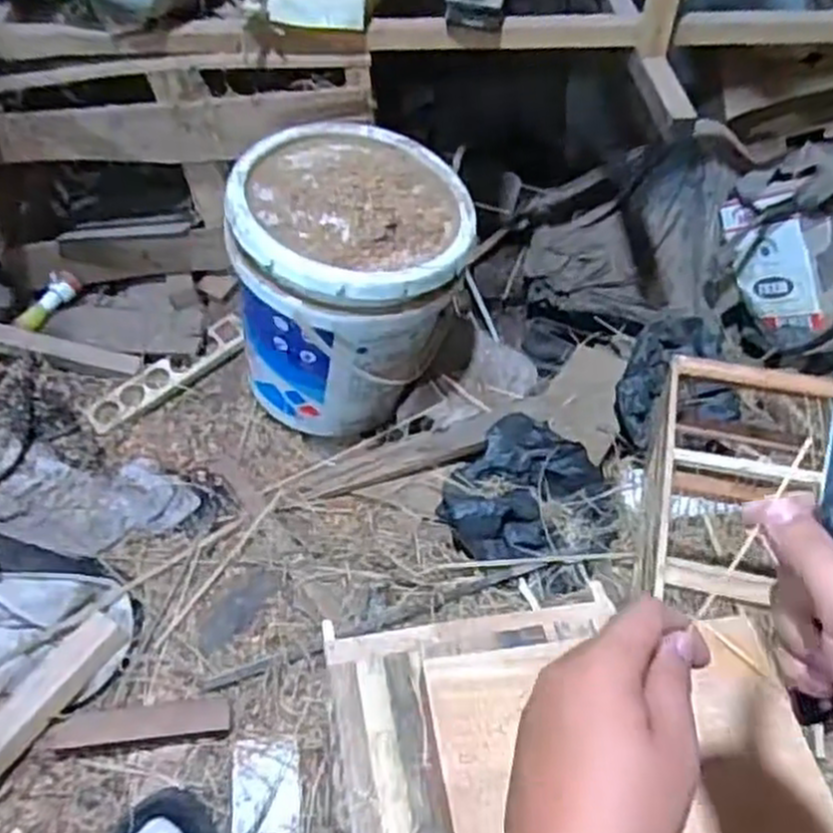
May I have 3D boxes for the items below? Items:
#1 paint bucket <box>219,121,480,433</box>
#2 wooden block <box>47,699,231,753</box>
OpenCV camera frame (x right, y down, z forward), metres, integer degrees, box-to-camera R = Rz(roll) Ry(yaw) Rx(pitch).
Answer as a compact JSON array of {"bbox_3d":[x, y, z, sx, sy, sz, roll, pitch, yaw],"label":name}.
[{"bbox_3d":[-0.076,-0.175,1.061,0.280,0.344,0.293,0,48,0],"label":"paint bucket"},{"bbox_3d":[-0.301,0.339,0.861,0.187,0.018,0.041,-4,48,-3],"label":"wooden block"}]

